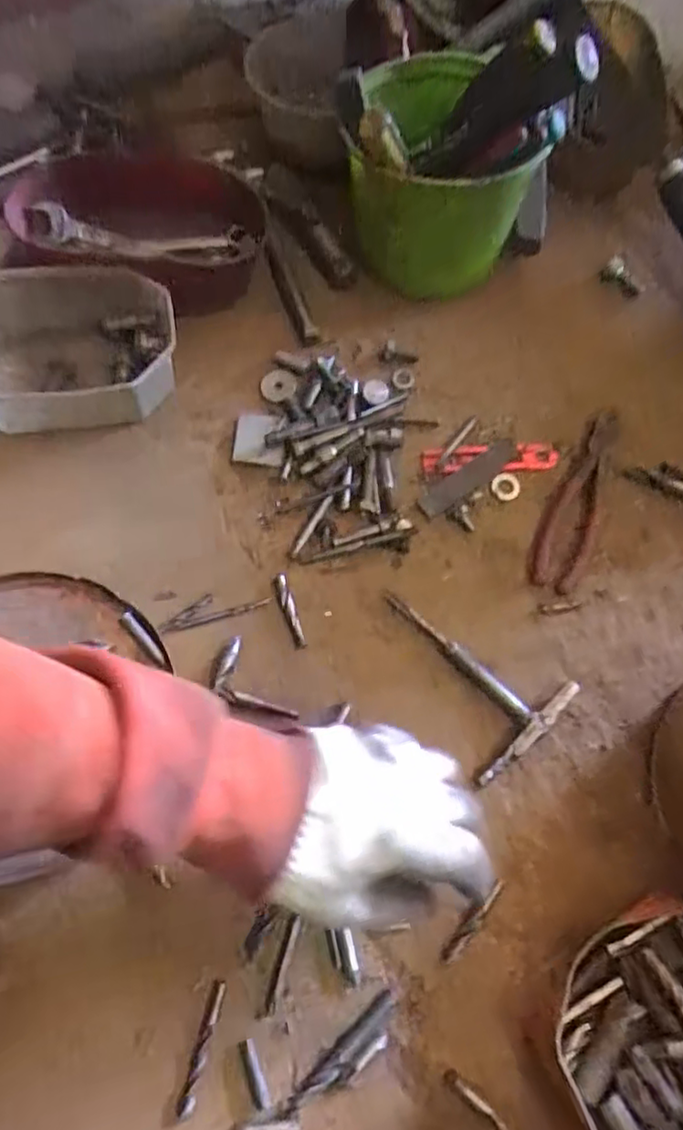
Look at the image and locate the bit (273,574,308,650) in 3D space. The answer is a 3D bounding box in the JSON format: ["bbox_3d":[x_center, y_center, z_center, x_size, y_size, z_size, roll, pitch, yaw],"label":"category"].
[{"bbox_3d":[-0.039,0.035,0.492,0.011,0.011,0.057,-18,72,-7],"label":"bit"}]

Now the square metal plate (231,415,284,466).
[{"bbox_3d":[-0.070,-0.106,0.545,0.041,0.006,0.044,4,82,-2],"label":"square metal plate"}]

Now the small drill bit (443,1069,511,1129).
[{"bbox_3d":[0.083,0.324,0.389,0.049,0.004,0.008,36,72,11],"label":"small drill bit"}]

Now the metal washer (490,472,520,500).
[{"bbox_3d":[0.136,-0.065,0.533,0.022,0.004,0.024,29,73,9],"label":"metal washer"}]

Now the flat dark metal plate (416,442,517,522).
[{"bbox_3d":[0.105,-0.070,0.529,0.094,0.004,0.023,-35,75,-12],"label":"flat dark metal plate"}]

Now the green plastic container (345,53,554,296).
[{"bbox_3d":[0.074,-0.335,0.565,0.143,0.134,0.132,-7,71,-3],"label":"green plastic container"}]

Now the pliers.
[{"bbox_3d":[0.189,-0.055,0.520,0.040,0.015,0.161,20,72,6],"label":"pliers"}]

